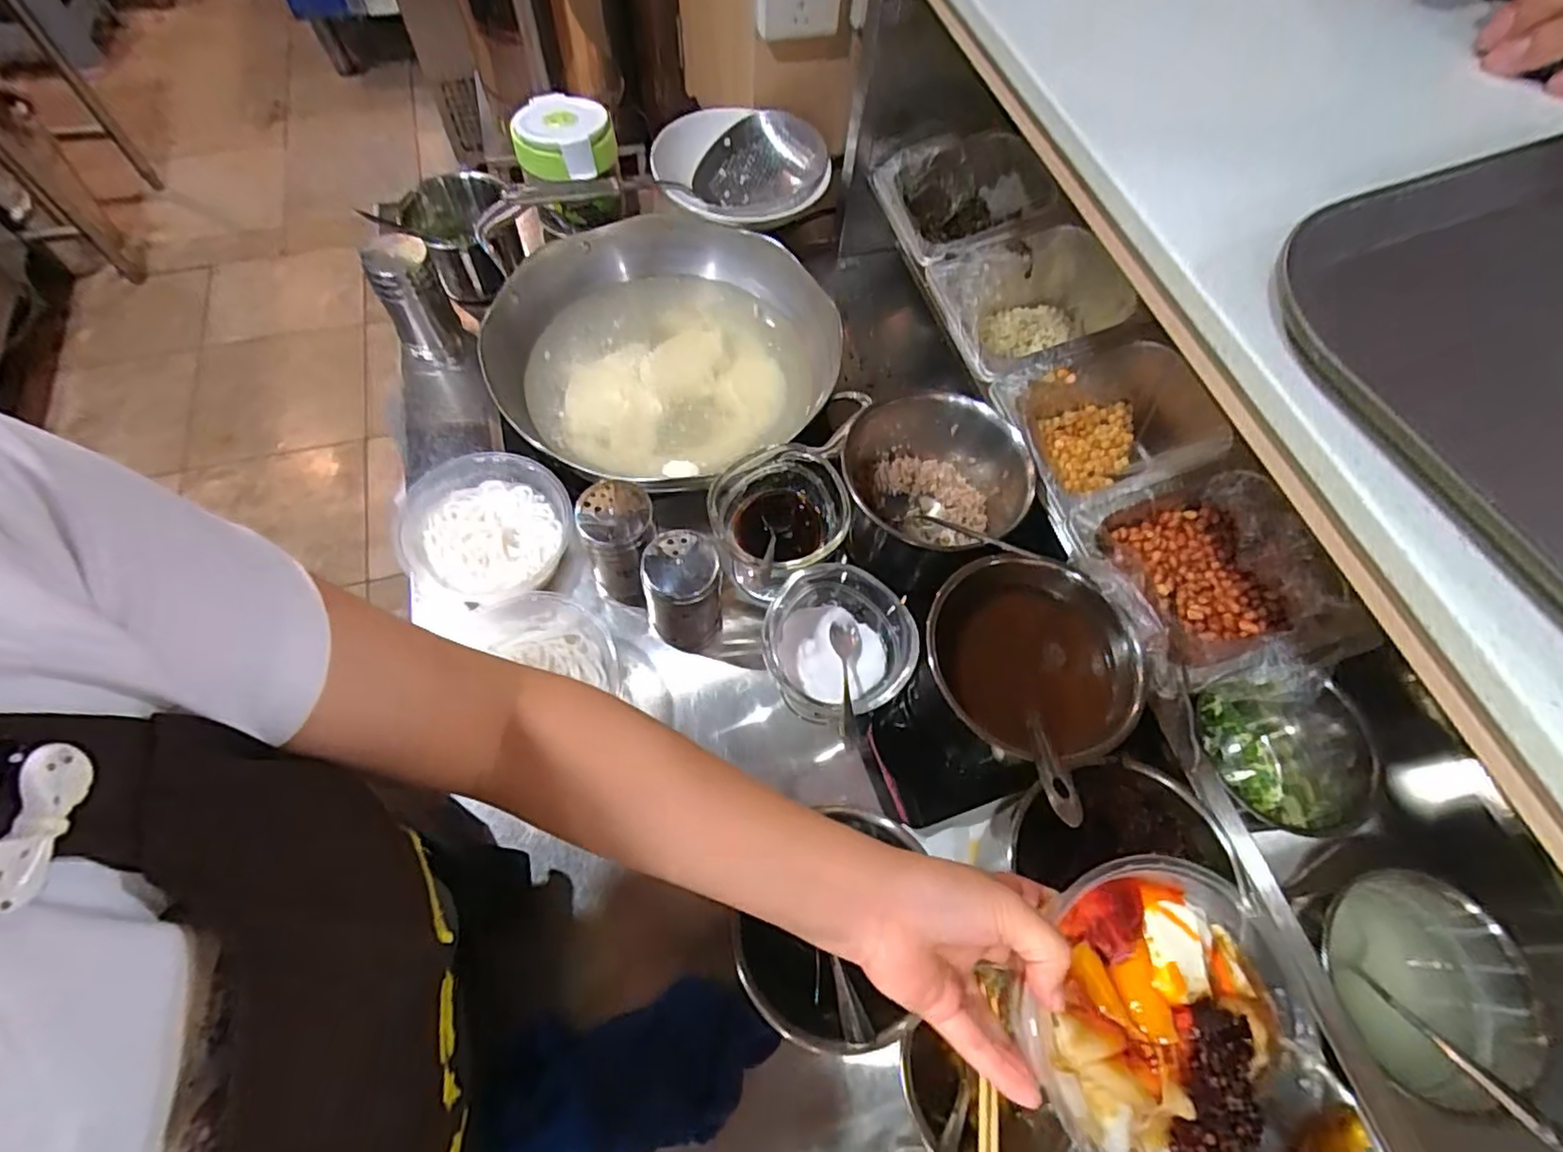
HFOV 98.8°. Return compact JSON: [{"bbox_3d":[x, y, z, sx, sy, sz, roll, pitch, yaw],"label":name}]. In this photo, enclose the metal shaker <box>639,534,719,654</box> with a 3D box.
[{"bbox_3d":[-0.085,0.018,0.573,0.070,0.104,0.062,-7,63,-7],"label":"metal shaker"}]

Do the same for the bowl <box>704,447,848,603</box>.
[{"bbox_3d":[-0.002,-0.049,0.573,0.116,0.059,0.122,-25,67,-15],"label":"bowl"}]

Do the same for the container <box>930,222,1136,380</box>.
[{"bbox_3d":[0.250,-0.269,0.698,0.176,0.103,0.154,-16,65,-11],"label":"container"}]

